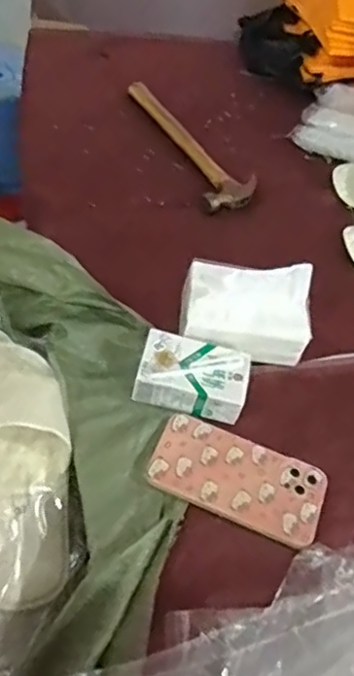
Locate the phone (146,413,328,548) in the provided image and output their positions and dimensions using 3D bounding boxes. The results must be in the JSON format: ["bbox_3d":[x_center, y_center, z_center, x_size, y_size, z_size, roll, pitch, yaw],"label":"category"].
[{"bbox_3d":[0.060,0.131,0.572,0.162,0.015,0.088,23,52,7],"label":"phone"}]

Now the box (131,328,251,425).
[{"bbox_3d":[0.018,0.039,0.613,0.110,0.044,0.069,13,49,5],"label":"box"}]

